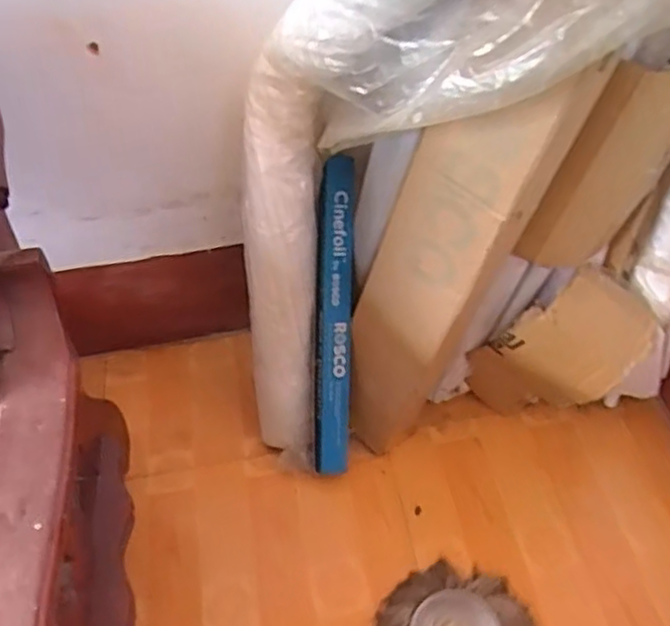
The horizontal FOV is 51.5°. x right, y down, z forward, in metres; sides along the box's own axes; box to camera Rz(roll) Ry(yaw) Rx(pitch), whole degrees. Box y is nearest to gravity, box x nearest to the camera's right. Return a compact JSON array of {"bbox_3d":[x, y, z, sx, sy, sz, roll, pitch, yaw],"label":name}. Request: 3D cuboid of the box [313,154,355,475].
[{"bbox_3d":[-0.004,0.016,1.344,0.080,0.613,0.068,2,9,5],"label":"box"}]

